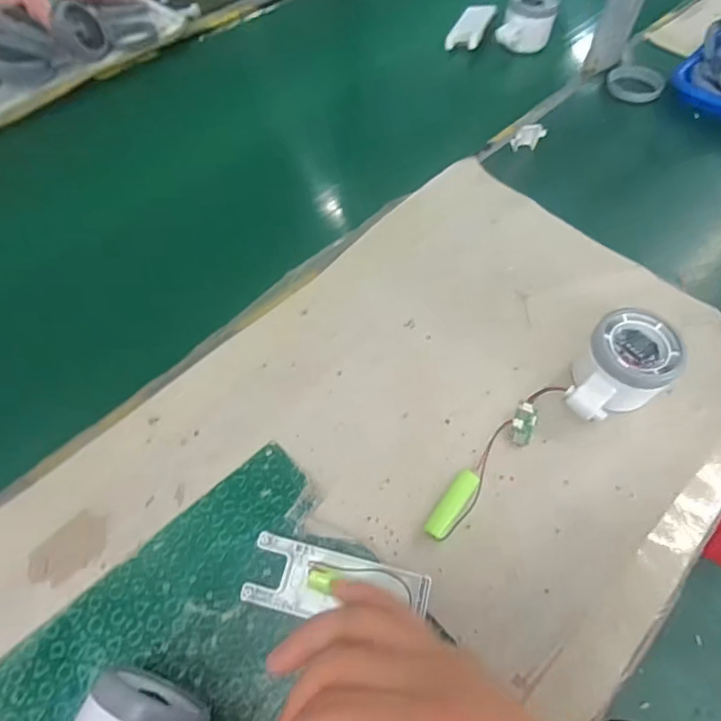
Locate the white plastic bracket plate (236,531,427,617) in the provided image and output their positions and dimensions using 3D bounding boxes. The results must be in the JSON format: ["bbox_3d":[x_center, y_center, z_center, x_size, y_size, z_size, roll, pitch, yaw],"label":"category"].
[{"bbox_3d":[-0.013,0.134,0.298,0.104,0.014,0.038,11,59,7],"label":"white plastic bracket plate"}]

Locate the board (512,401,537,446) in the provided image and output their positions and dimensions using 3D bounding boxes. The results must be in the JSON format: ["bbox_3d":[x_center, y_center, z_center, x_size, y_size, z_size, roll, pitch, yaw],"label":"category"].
[{"bbox_3d":[0.114,0.044,0.353,0.016,0.004,0.030,20,79,-2],"label":"board"}]

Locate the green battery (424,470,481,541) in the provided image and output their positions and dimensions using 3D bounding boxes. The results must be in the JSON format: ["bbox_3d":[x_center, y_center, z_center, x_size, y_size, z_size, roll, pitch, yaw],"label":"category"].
[{"bbox_3d":[0.059,0.093,0.324,0.016,0.014,0.049,31,63,17],"label":"green battery"}]

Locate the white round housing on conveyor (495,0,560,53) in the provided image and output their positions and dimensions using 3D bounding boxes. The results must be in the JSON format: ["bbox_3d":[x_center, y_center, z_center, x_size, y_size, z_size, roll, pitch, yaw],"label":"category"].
[{"bbox_3d":[0.208,-0.419,0.625,0.060,0.048,0.070,22,61,13],"label":"white round housing on conveyor"}]

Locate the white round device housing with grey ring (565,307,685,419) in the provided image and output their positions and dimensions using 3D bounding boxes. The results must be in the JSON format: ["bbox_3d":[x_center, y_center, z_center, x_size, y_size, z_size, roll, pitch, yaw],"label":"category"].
[{"bbox_3d":[0.179,0.010,0.354,0.081,0.052,0.055,-35,65,-20],"label":"white round device housing with grey ring"}]

